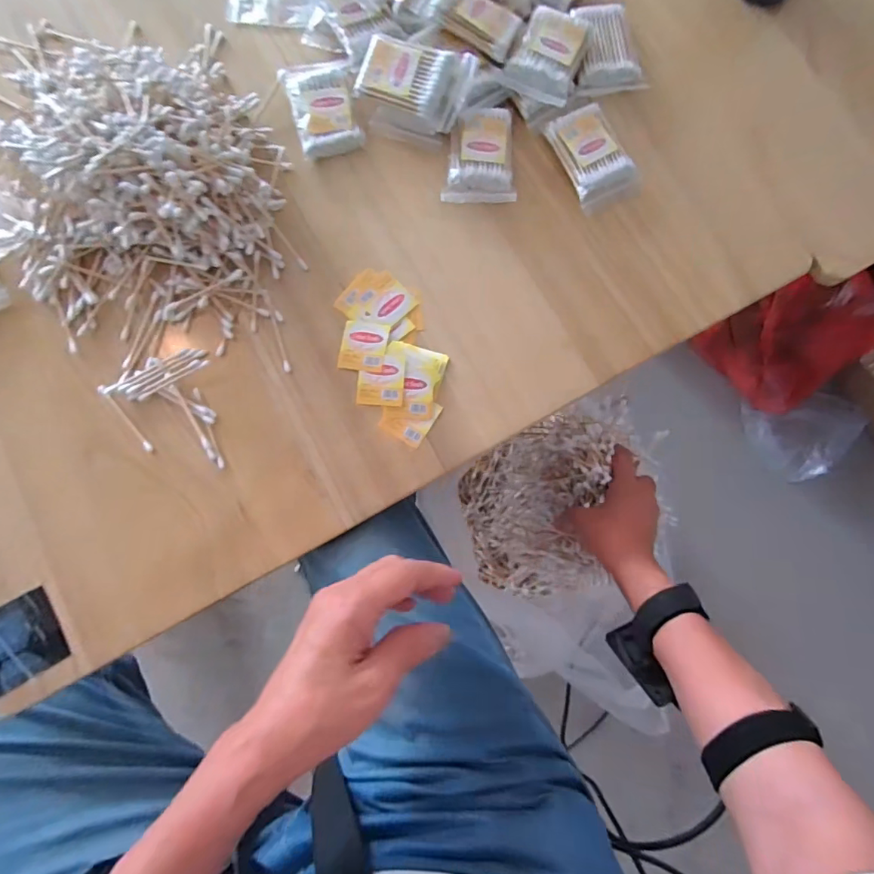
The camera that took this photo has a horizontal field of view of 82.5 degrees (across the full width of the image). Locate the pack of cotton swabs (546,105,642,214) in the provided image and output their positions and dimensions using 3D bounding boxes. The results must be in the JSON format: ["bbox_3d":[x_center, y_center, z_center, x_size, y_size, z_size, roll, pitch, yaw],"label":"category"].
[{"bbox_3d":[0.142,-0.254,0.449,0.058,0.015,0.092,-24,82,-5],"label":"pack of cotton swabs"}]

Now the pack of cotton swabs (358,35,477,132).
[{"bbox_3d":[-0.020,-0.313,0.431,0.094,0.014,0.059,25,101,2],"label":"pack of cotton swabs"}]

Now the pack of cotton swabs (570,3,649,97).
[{"bbox_3d":[0.157,-0.369,0.470,0.059,0.017,0.094,-7,81,-2],"label":"pack of cotton swabs"}]

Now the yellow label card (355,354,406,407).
[{"bbox_3d":[-0.047,-0.048,0.421,0.040,0.004,0.043,3,89,5],"label":"yellow label card"}]

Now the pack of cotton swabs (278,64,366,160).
[{"bbox_3d":[-0.104,-0.299,0.454,0.058,0.020,0.083,-14,81,-3],"label":"pack of cotton swabs"}]

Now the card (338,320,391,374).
[{"bbox_3d":[-0.062,-0.078,0.426,0.039,0.004,0.043,8,82,6],"label":"card"}]

